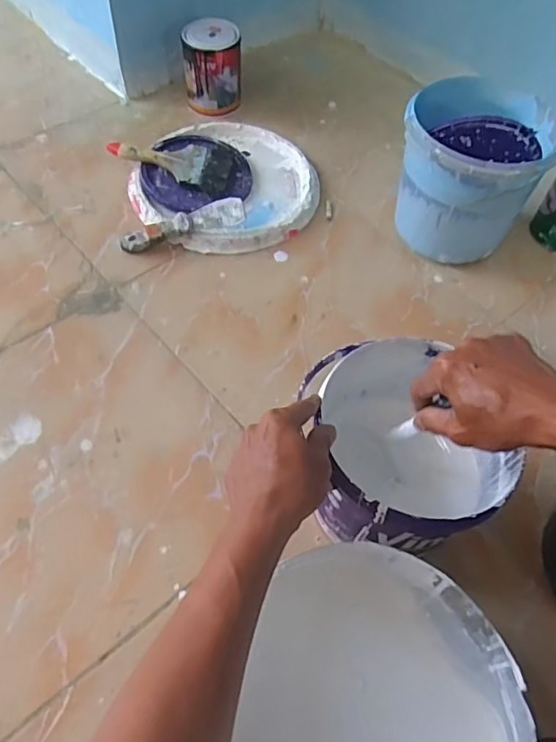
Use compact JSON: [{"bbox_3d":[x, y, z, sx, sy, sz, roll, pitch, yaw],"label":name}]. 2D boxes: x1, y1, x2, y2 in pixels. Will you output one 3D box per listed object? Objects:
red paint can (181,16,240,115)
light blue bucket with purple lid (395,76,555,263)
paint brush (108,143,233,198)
[{"bbox_3d":[-0.121,-0.559,0.995,0.100,0.119,0.101,2,57,-4],"label":"red paint can"},{"bbox_3d":[0.274,-0.281,0.812,0.196,0.211,0.180,2,57,-4],"label":"light blue bucket with purple lid"},{"bbox_3d":[-0.176,-0.356,0.920,0.202,0.041,0.105,15,57,5],"label":"paint brush"}]

